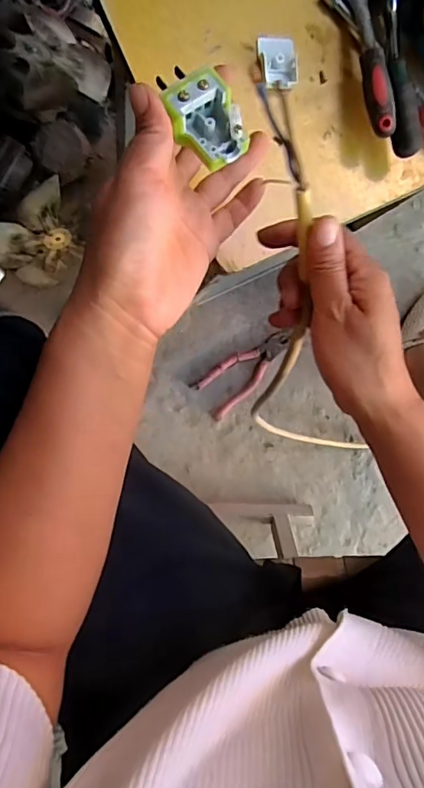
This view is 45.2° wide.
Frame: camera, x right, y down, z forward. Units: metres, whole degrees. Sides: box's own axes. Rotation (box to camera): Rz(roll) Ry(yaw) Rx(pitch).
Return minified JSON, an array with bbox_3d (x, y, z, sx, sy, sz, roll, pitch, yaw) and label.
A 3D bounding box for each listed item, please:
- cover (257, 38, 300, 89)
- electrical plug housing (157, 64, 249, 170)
[{"bbox_3d":[0.051,-0.252,0.386,0.028,0.006,0.038,-14,90,-9],"label":"cover"},{"bbox_3d":[-0.003,-0.145,0.271,0.035,0.014,0.050,-27,94,-9],"label":"electrical plug housing"}]

